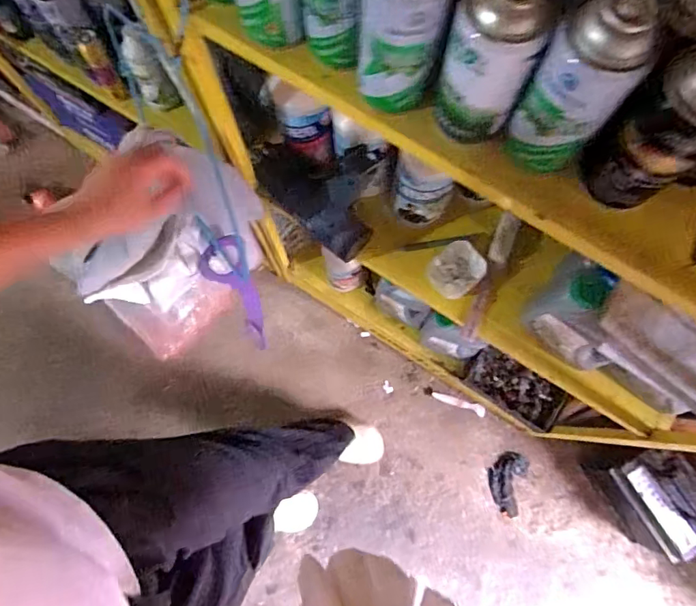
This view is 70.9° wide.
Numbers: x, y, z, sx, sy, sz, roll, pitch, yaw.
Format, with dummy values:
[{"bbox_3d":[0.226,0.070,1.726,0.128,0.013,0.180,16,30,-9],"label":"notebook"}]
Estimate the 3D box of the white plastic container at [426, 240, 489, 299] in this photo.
[{"bbox_3d":[0.176,-0.053,0.799,0.088,0.023,0.077,-43,79,-9],"label":"white plastic container"}]

